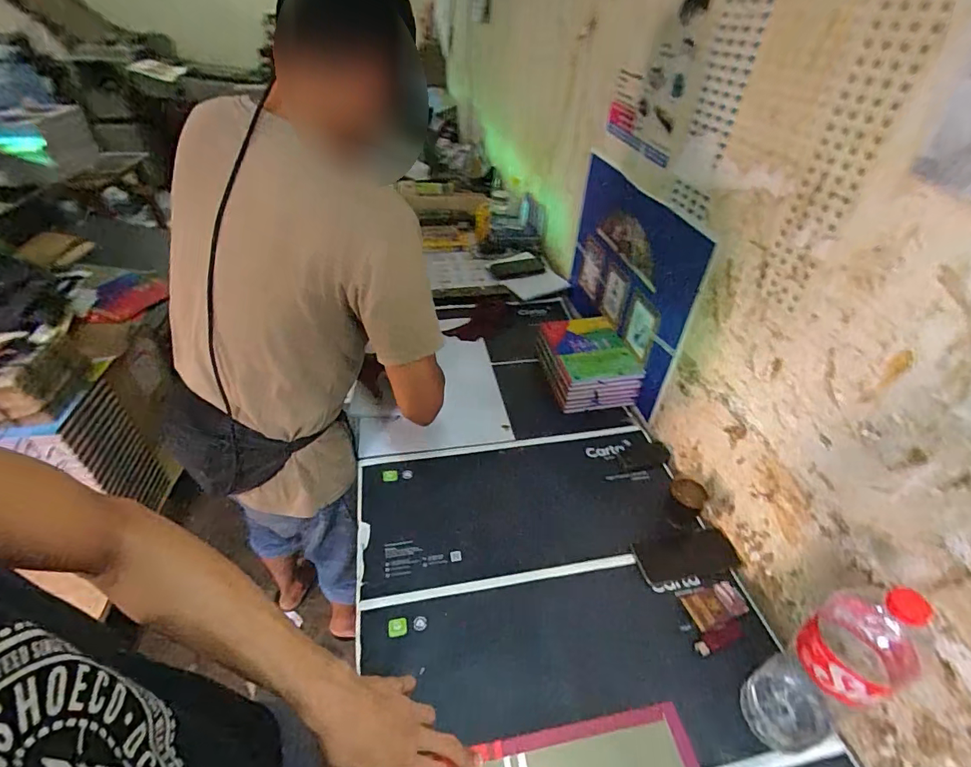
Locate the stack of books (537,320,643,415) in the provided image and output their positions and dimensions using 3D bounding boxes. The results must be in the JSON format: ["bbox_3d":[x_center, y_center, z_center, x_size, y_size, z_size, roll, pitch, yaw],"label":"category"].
[{"bbox_3d":[0.235,-0.063,1.162,0.210,0.098,0.279,-6,40,-10],"label":"stack of books"}]

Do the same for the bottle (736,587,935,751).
[{"bbox_3d":[0.390,0.321,0.517,0.104,0.314,0.091,-15,43,-20],"label":"bottle"}]

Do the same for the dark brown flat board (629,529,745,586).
[{"bbox_3d":[0.347,0.296,0.791,0.172,0.007,0.078,-6,40,-10],"label":"dark brown flat board"}]

